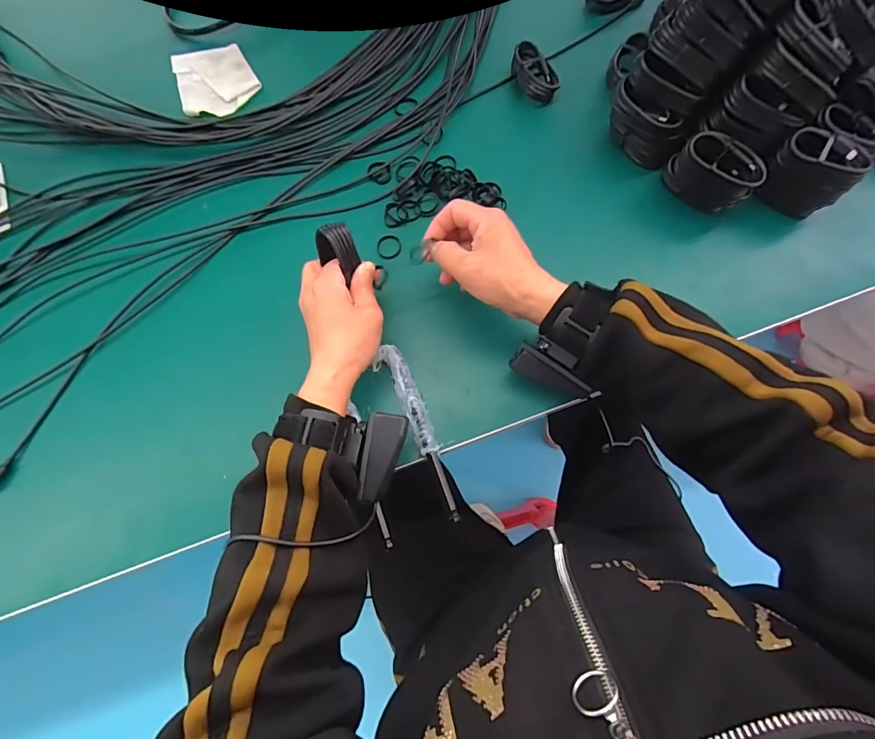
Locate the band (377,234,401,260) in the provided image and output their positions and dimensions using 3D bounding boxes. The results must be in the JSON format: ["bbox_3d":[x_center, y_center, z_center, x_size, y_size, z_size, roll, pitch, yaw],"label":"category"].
[{"bbox_3d":[-0.051,-0.131,0.464,0.026,0.004,0.028,-7,74,0],"label":"band"}]

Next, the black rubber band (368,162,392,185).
[{"bbox_3d":[-0.065,-0.222,0.491,0.024,0.007,0.027,-44,77,-10],"label":"black rubber band"}]

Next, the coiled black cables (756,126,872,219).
[{"bbox_3d":[0.358,-0.189,0.428,0.070,0.082,0.034,21,76,7],"label":"coiled black cables"}]

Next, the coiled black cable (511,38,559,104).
[{"bbox_3d":[0.111,-0.341,0.505,0.037,0.026,0.068,-34,76,-8],"label":"coiled black cable"}]

